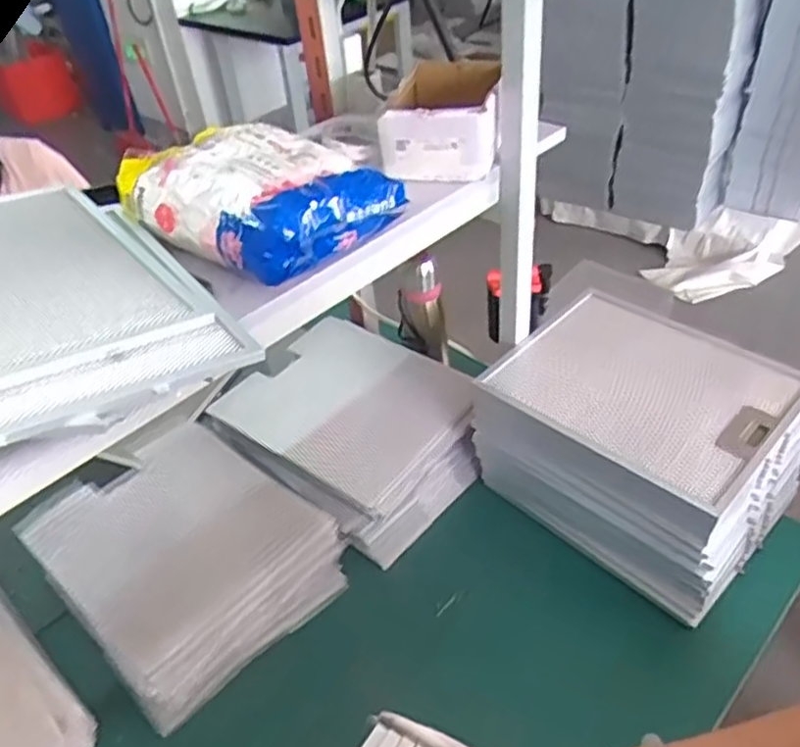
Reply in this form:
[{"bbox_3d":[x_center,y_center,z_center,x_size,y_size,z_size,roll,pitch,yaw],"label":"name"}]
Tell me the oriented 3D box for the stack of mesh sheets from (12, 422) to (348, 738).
[{"bbox_3d":[-0.285,0.237,0.938,0.326,0.106,0.290,30,52,35],"label":"stack of mesh sheets"}]

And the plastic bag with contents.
[{"bbox_3d":[-0.152,-0.190,0.715,0.276,0.082,0.179,27,51,33],"label":"plastic bag with contents"}]

